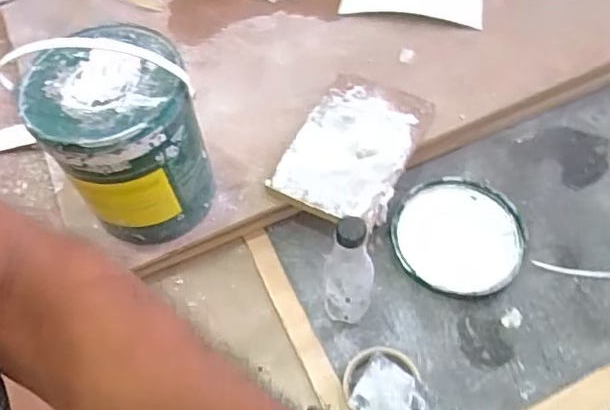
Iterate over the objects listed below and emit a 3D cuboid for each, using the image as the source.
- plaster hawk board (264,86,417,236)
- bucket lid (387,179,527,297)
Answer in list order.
[{"bbox_3d":[0.060,-0.065,0.756,0.154,0.032,0.199,26,63,18],"label":"plaster hawk board"},{"bbox_3d":[0.202,0.039,0.742,0.164,0.012,0.167,-2,58,3],"label":"bucket lid"}]

